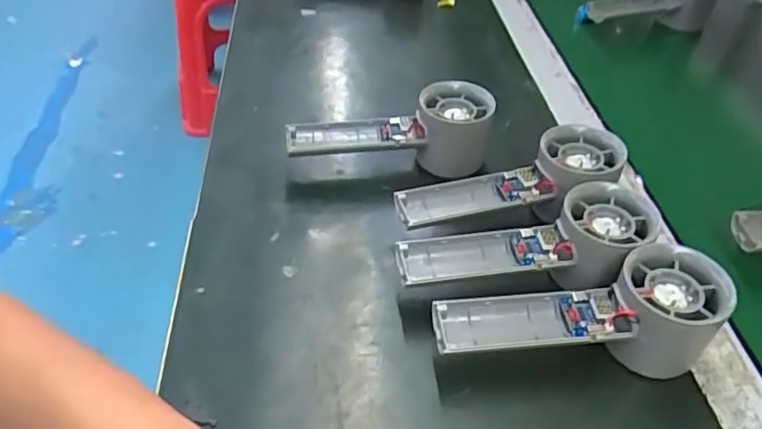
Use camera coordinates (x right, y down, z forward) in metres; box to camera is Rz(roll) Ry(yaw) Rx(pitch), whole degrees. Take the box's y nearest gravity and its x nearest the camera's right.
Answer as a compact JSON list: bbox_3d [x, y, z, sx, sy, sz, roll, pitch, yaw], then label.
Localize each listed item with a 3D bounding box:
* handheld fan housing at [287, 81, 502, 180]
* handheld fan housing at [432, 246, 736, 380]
[{"bbox_3d":[0.005,-0.066,0.474,0.156,0.065,0.049,0,42,-2],"label":"handheld fan housing"},{"bbox_3d":[0.109,0.057,0.339,0.157,0.061,0.053,1,42,-1],"label":"handheld fan housing"}]

